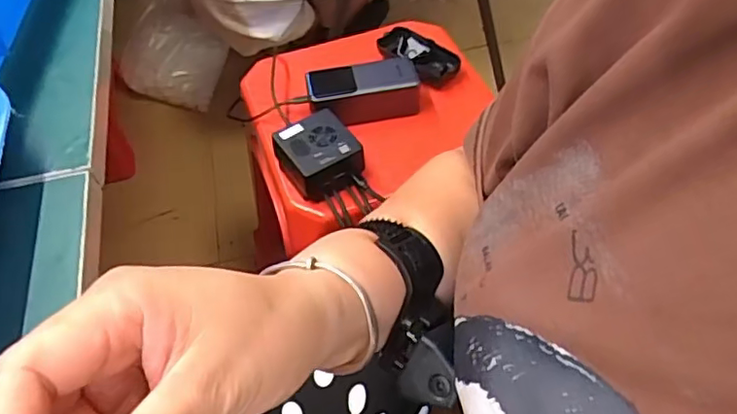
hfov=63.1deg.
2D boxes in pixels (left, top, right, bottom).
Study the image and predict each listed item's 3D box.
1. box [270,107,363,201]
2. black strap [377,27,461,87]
[{"bbox_3d":[-0.054,-0.056,0.658,0.078,0.045,0.084,-25,55,-16],"label":"box"},{"bbox_3d":[0.064,-0.196,0.775,0.051,0.023,0.115,-38,59,-24],"label":"black strap"}]

